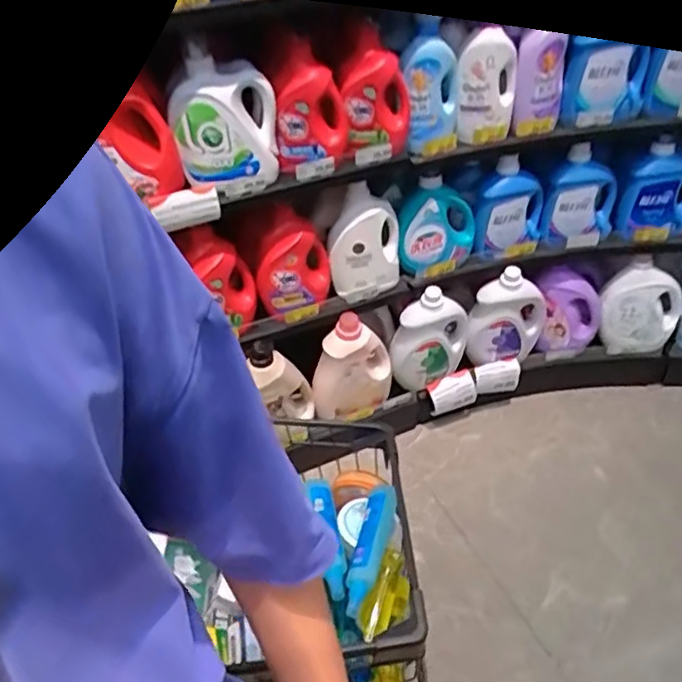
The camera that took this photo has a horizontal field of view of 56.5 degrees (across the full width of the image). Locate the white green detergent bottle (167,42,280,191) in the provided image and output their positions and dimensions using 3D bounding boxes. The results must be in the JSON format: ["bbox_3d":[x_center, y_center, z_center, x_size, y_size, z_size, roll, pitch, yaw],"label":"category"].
[{"bbox_3d":[-0.242,-0.455,1.307,0.211,0.257,0.126,-7,44,-5],"label":"white green detergent bottle"}]

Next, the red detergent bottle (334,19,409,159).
[{"bbox_3d":[0.074,-0.540,1.395,0.161,0.269,0.103,-7,44,-5],"label":"red detergent bottle"}]

